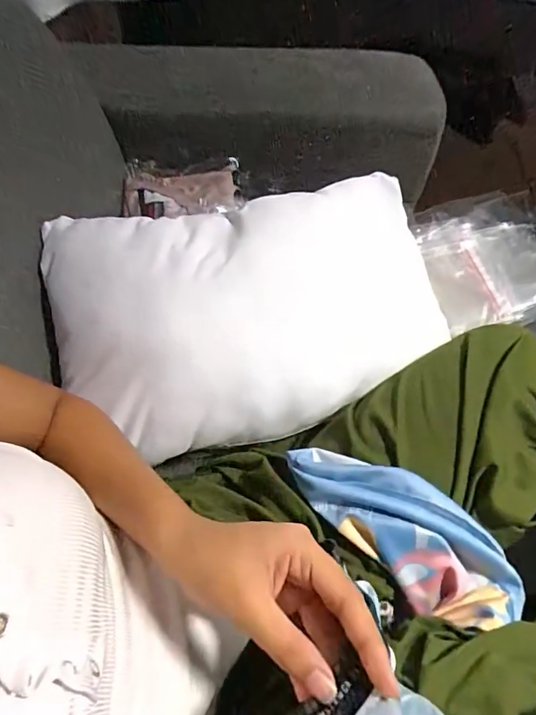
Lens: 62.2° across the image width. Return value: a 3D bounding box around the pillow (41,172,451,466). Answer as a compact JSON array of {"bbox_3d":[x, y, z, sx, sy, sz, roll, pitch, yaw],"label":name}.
[{"bbox_3d":[-0.009,-0.068,0.488,0.423,0.114,0.252,-14,61,-11],"label":"pillow"}]

